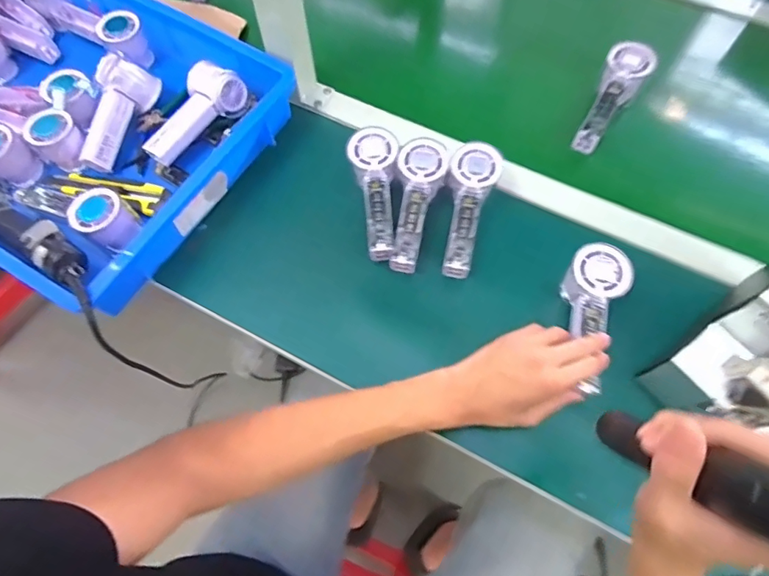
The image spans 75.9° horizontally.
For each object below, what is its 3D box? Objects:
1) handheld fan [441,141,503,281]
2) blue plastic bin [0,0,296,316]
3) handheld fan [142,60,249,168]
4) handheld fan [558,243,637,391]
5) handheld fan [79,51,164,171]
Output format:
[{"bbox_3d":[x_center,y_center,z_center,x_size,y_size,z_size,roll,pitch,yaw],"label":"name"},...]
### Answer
[{"bbox_3d":[0.091,-0.089,0.549,0.053,0.031,0.155,13,81,6],"label":"handheld fan"},{"bbox_3d":[-0.446,-0.248,0.635,0.597,0.091,0.370,28,68,13],"label":"blue plastic bin"},{"bbox_3d":[-0.230,-0.212,0.598,0.069,0.046,0.137,26,68,12],"label":"handheld fan"},{"bbox_3d":[0.207,0.027,0.496,0.062,0.031,0.148,13,85,6],"label":"handheld fan"},{"bbox_3d":[-0.338,-0.216,0.612,0.056,0.049,0.141,18,83,9],"label":"handheld fan"}]

